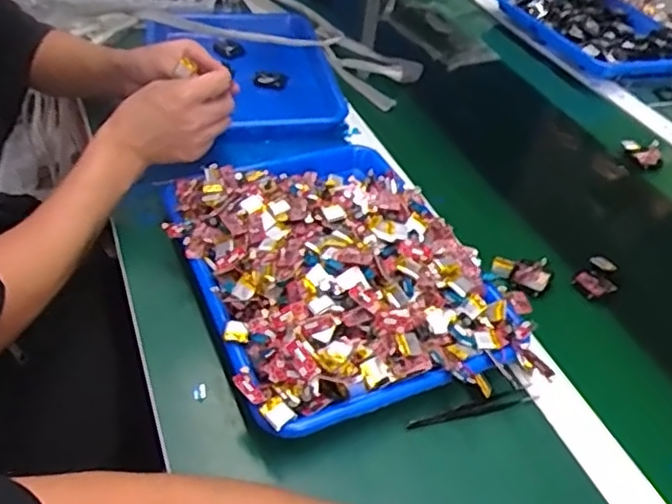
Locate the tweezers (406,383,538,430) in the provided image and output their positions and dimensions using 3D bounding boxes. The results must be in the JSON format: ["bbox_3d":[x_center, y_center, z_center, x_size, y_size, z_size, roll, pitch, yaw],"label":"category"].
[{"bbox_3d":[0.114,0.129,0.534,0.118,0.007,0.015,-11,44,-18],"label":"tweezers"}]

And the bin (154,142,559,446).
[{"bbox_3d":[-0.004,-0.003,0.605,0.252,0.060,0.334,-15,46,-22],"label":"bin"}]

